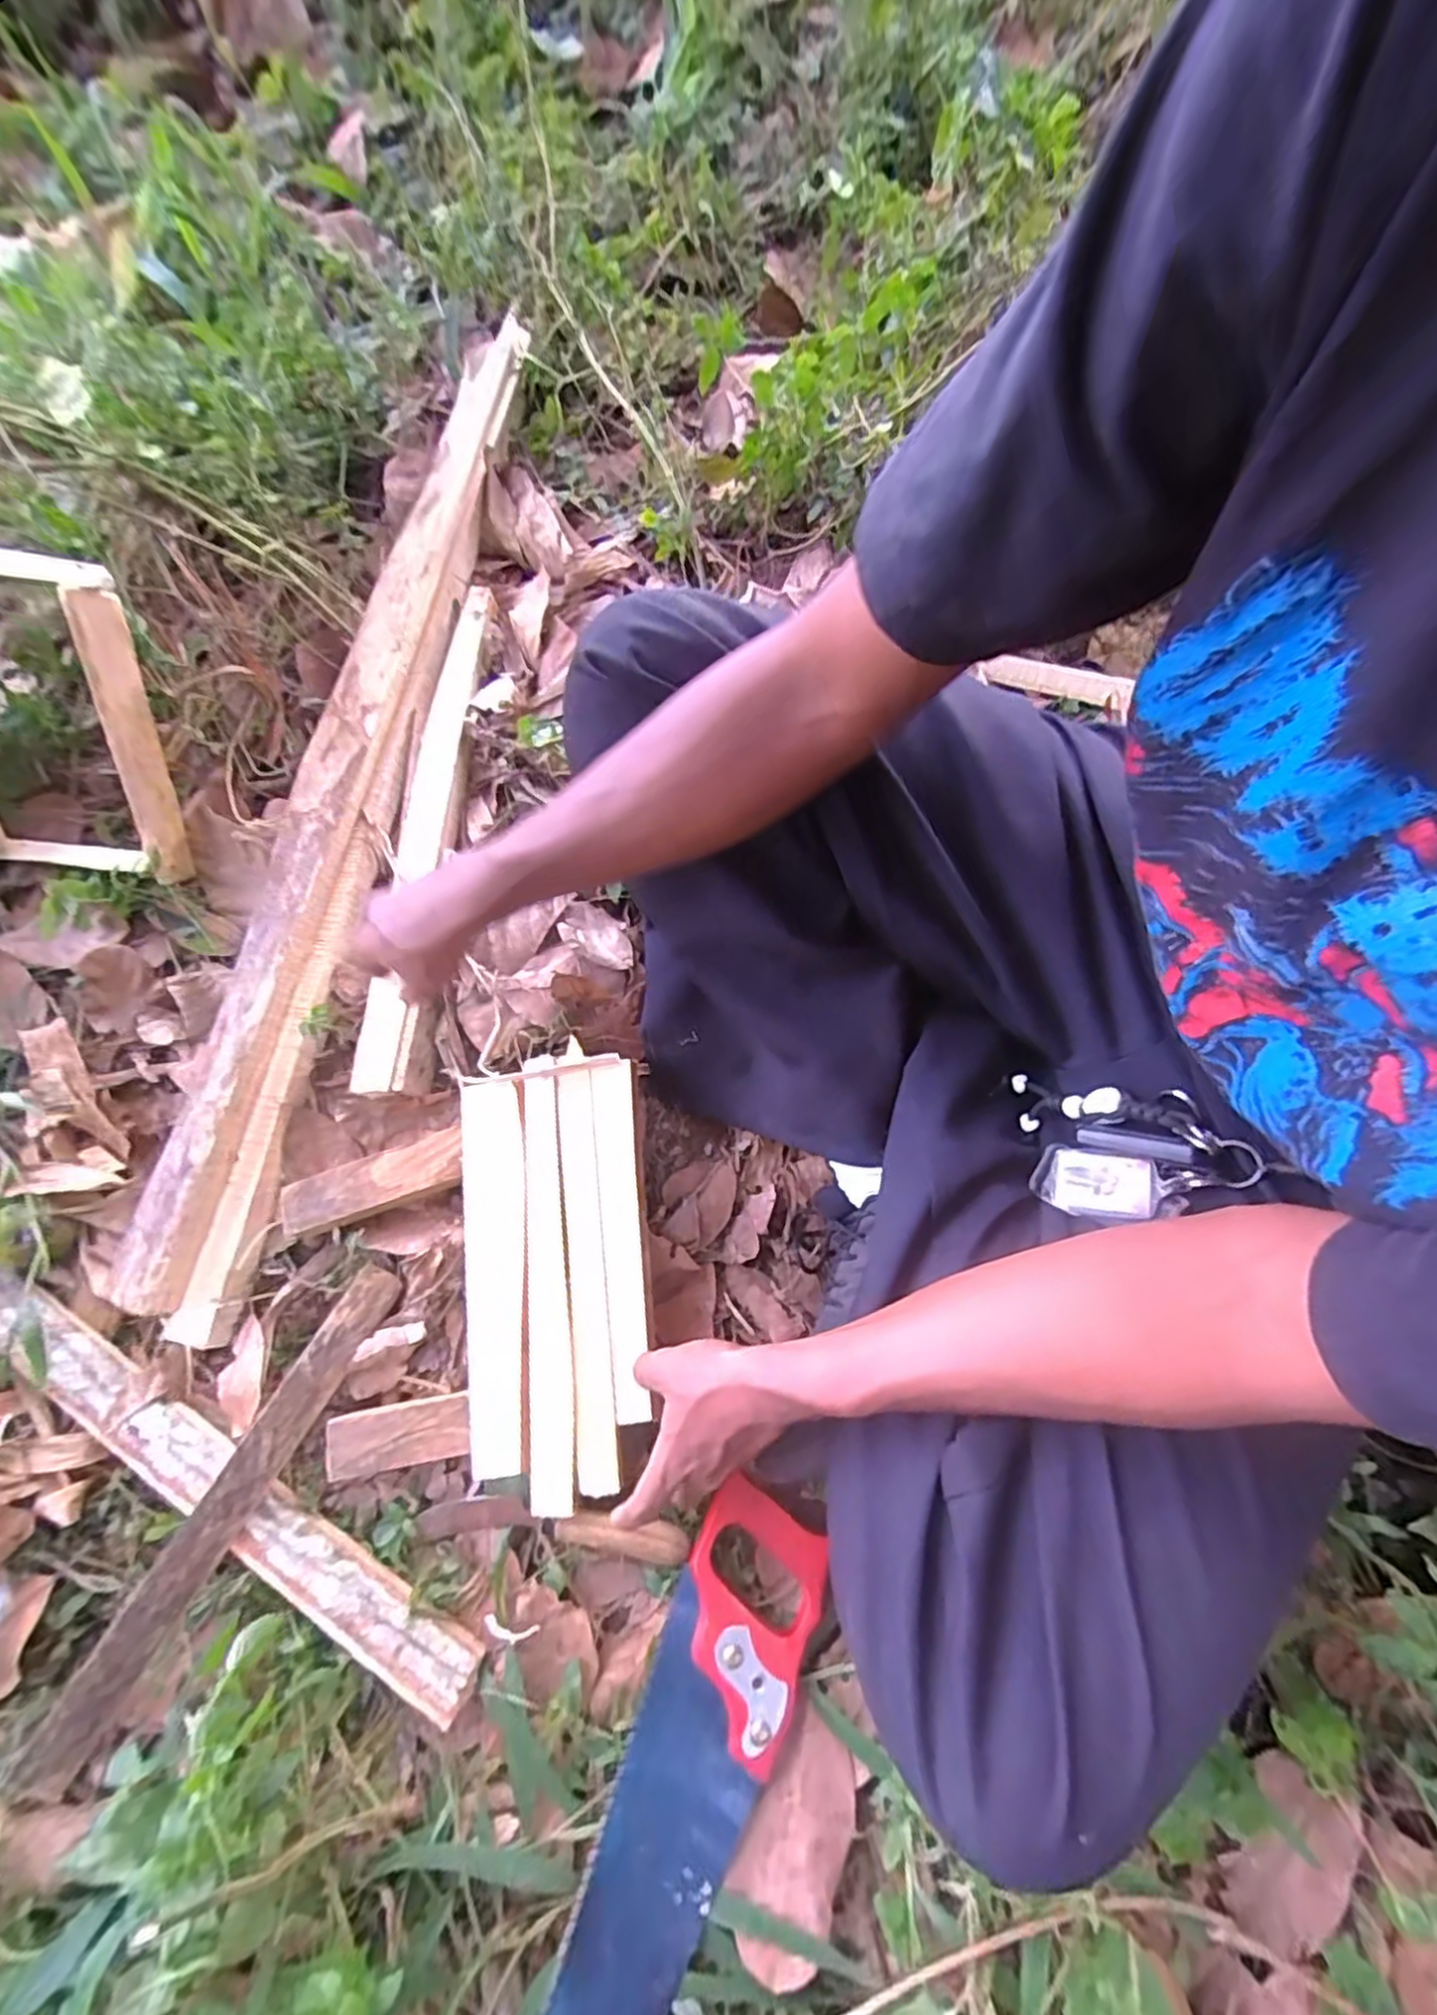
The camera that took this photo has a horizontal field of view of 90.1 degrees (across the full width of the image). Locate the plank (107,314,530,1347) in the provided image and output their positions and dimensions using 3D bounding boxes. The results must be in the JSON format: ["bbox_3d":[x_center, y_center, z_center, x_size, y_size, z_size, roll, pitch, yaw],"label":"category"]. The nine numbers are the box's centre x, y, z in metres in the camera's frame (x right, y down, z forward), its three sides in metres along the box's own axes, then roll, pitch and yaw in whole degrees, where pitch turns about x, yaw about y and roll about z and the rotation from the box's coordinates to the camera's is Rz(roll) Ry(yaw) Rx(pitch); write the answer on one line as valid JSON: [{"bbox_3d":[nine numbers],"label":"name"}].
[{"bbox_3d":[-0.335,-0.220,0.619,0.126,0.042,0.916,8,75,3],"label":"plank"}]

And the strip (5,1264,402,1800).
[{"bbox_3d":[-0.317,0.319,0.474,0.034,0.010,0.302,41,58,-21],"label":"strip"}]

